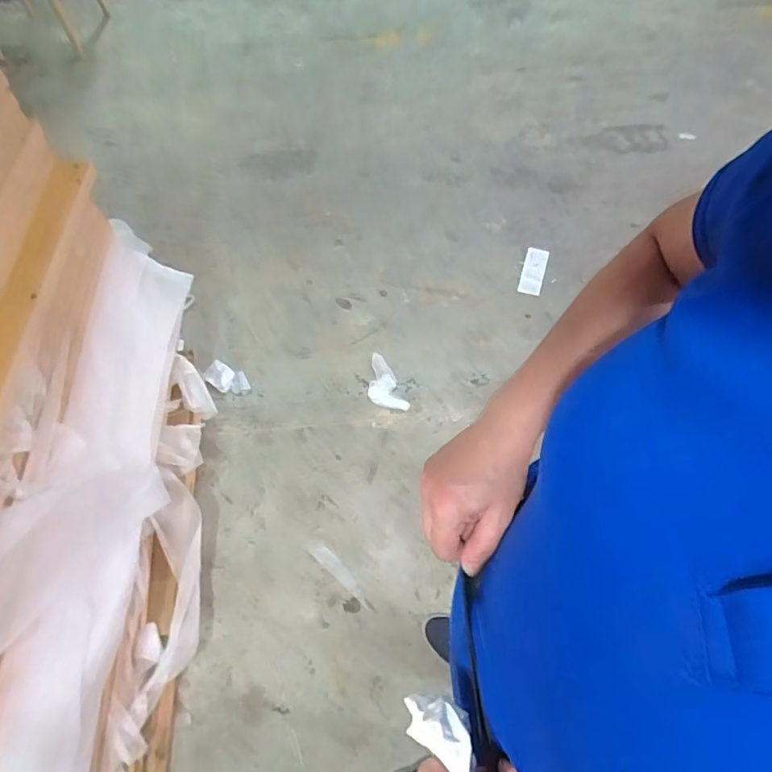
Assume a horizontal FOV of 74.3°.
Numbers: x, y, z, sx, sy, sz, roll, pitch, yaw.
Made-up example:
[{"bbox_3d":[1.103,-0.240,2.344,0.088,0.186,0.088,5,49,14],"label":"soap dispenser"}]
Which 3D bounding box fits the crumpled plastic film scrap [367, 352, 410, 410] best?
[{"bbox_3d":[-0.012,-0.003,1.467,0.090,0.029,0.187,-23,63,-13],"label":"crumpled plastic film scrap"}]

